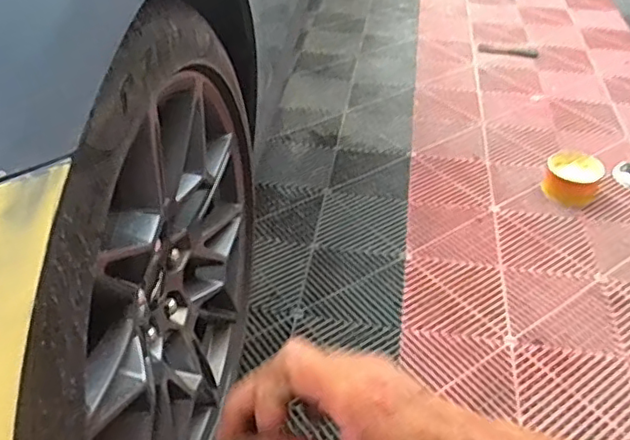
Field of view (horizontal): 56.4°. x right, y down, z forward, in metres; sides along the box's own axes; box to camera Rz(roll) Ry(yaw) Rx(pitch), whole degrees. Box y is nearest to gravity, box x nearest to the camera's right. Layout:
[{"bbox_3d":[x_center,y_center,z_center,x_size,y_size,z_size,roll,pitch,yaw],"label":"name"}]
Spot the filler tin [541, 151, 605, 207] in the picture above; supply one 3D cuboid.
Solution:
[{"bbox_3d":[0.604,-0.099,1.386,0.123,0.084,0.118,21,43,23],"label":"filler tin"}]

